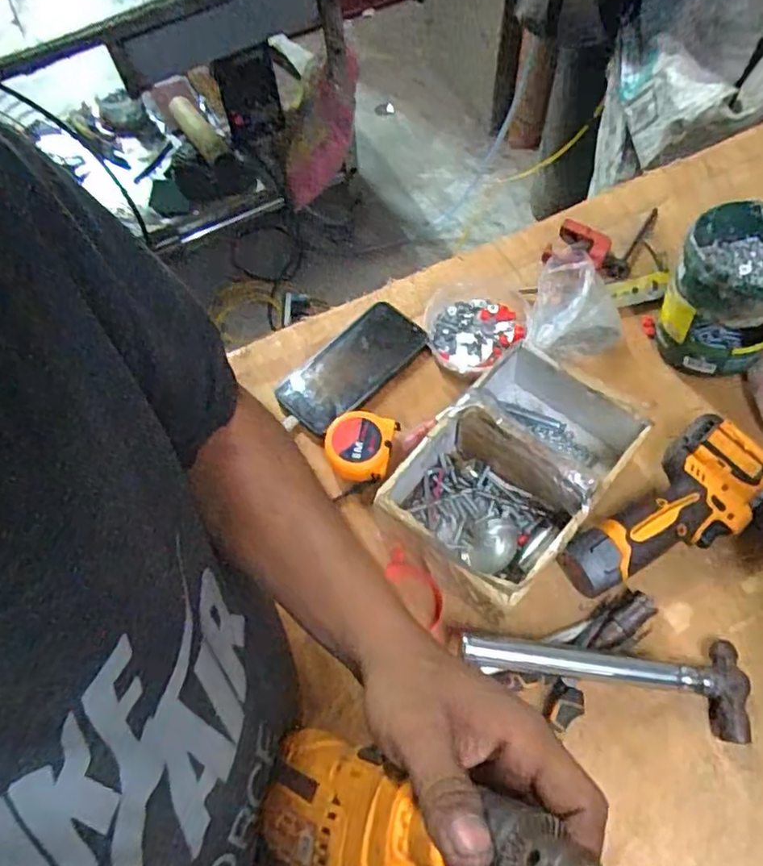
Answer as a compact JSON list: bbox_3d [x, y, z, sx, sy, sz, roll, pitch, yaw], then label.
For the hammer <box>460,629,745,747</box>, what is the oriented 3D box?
[{"bbox_3d":[0.181,0.205,0.518,0.227,0.035,0.070,3,65,4],"label":"hammer"}]

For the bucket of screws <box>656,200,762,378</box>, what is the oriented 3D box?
[{"bbox_3d":[0.340,-0.138,0.622,0.113,0.130,0.124,24,68,13],"label":"bucket of screws"}]

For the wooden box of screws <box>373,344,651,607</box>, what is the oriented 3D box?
[{"bbox_3d":[0.121,0.030,0.572,0.150,0.079,0.222,36,71,17],"label":"wooden box of screws"}]

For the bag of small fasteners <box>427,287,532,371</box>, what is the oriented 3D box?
[{"bbox_3d":[0.103,-0.117,0.683,0.104,0.019,0.114,13,66,8],"label":"bag of small fasteners"}]

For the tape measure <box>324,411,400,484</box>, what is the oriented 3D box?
[{"bbox_3d":[-0.022,0.014,0.618,0.063,0.027,0.064,9,65,7],"label":"tape measure"}]

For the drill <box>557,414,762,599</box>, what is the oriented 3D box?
[{"bbox_3d":[0.276,0.093,0.554,0.203,0.059,0.149,-36,68,-14],"label":"drill"}]

